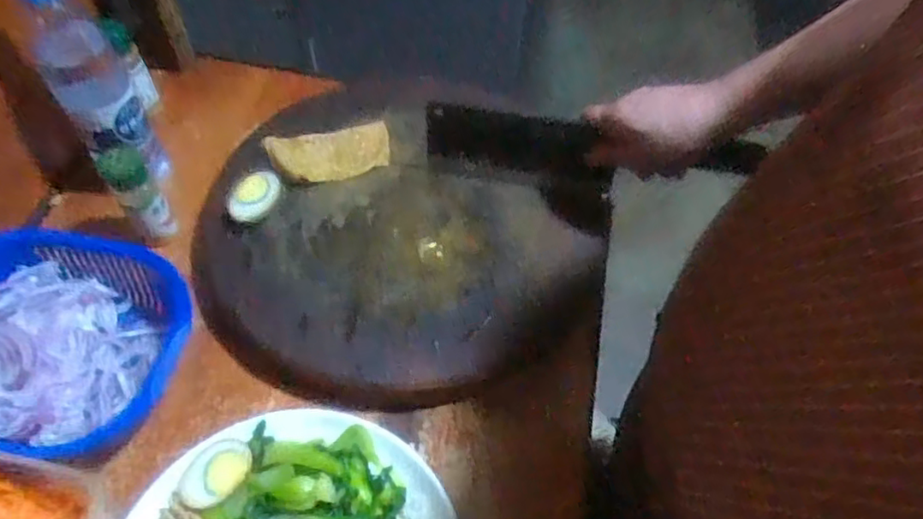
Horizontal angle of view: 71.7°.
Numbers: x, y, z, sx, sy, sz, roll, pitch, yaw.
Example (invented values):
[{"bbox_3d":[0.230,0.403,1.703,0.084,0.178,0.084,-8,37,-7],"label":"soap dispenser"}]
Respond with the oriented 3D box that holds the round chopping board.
[{"bbox_3d":[-0.064,-0.031,0.608,0.352,0.050,0.339,1,60,-3],"label":"round chopping board"}]

